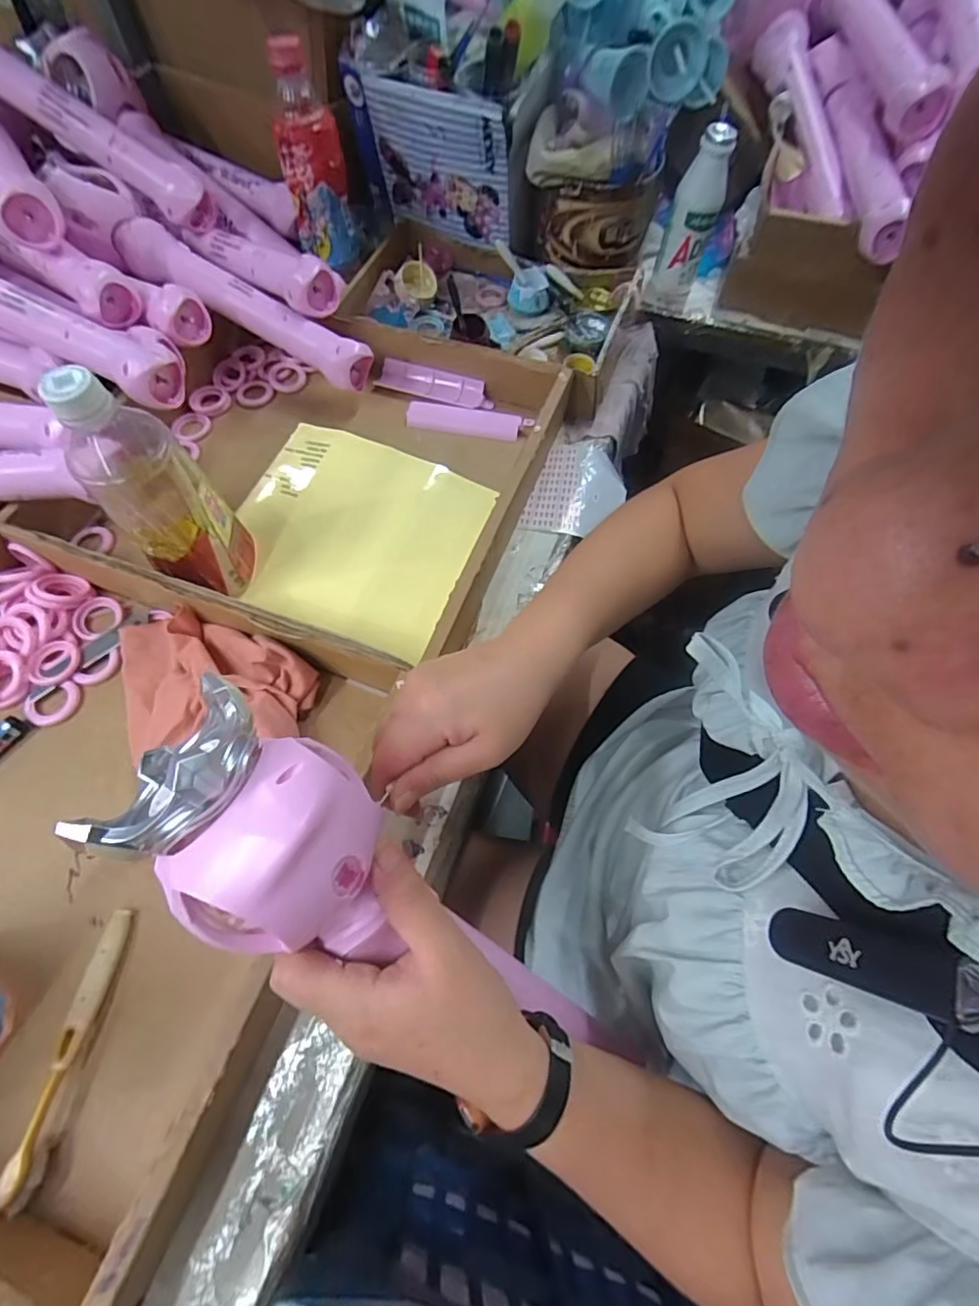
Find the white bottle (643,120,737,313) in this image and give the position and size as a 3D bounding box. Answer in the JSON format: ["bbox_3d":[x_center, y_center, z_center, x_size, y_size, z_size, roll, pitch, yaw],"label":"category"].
[{"bbox_3d":[0.221,-0.470,0.606,0.053,0.151,0.047,16,65,6],"label":"white bottle"}]

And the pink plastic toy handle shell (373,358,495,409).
[{"bbox_3d":[-0.057,-0.279,0.569,0.123,0.015,0.029,17,65,7],"label":"pink plastic toy handle shell"}]

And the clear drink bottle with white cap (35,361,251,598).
[{"bbox_3d":[-0.223,-0.108,0.384,0.054,0.180,0.066,2,64,-1],"label":"clear drink bottle with white cap"}]

